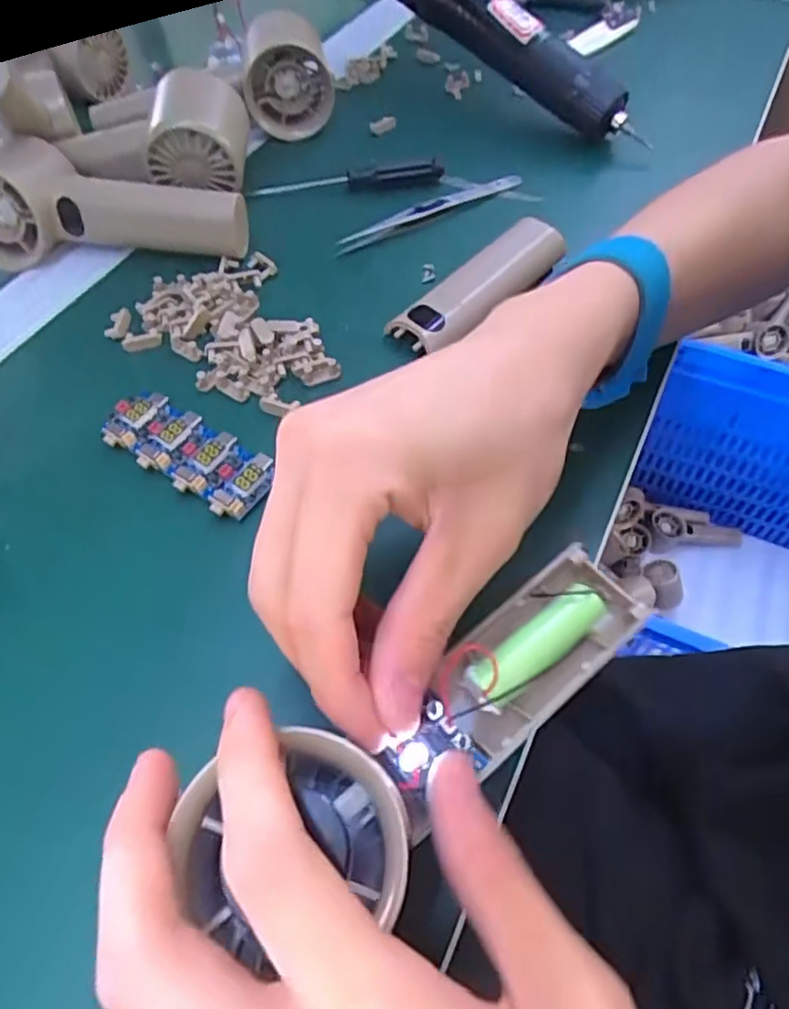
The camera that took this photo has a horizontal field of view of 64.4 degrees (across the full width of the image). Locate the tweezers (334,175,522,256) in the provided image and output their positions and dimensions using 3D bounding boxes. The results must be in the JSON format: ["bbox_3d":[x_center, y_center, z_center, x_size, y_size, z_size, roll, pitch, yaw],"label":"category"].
[{"bbox_3d":[0.024,-0.180,0.382,0.130,0.009,0.013,-29,60,-17],"label":"tweezers"}]

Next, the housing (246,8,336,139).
[{"bbox_3d":[-0.074,-0.293,0.429,0.055,0.054,0.059,-10,56,-5],"label":"housing"}]

